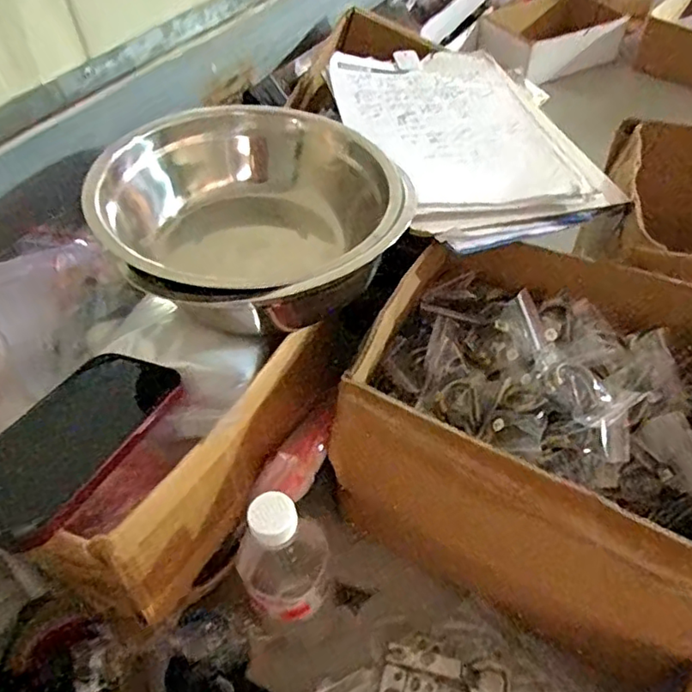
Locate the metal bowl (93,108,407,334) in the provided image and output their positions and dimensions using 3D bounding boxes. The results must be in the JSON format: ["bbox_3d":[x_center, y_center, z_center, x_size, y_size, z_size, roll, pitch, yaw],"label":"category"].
[{"bbox_3d":[-0.082,-0.113,0.503,0.227,0.072,0.244,-1,50,1],"label":"metal bowl"}]

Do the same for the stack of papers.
[{"bbox_3d":[0.131,-0.230,0.645,0.232,0.040,0.322,-14,51,-9],"label":"stack of papers"}]

